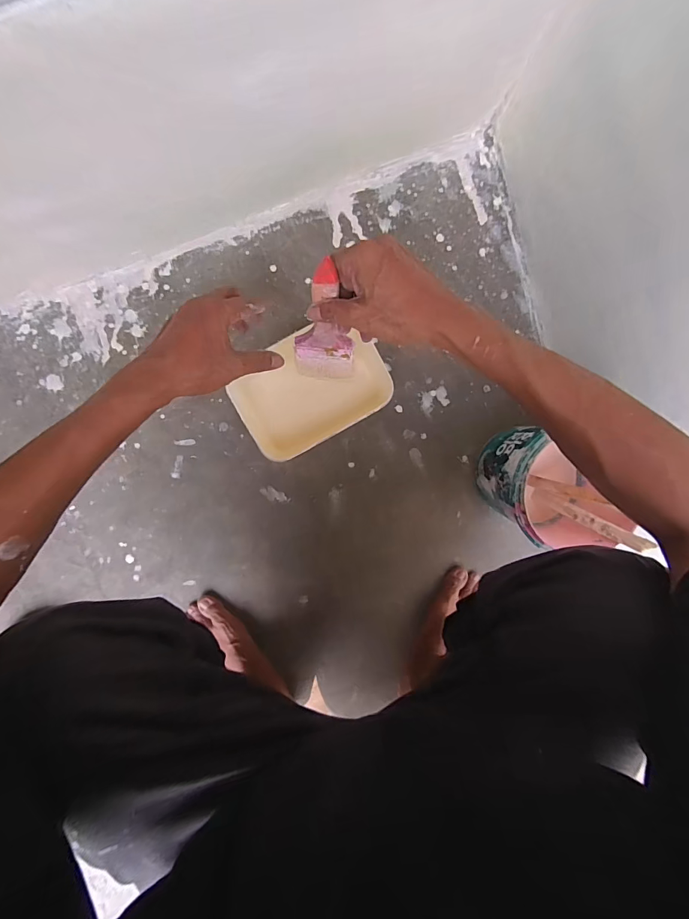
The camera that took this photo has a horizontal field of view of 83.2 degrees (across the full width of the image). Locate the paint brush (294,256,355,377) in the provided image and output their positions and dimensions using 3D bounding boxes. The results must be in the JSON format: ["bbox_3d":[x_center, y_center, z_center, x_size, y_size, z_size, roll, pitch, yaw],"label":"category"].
[{"bbox_3d":[-0.024,-0.132,0.398,0.067,0.169,0.011,6,71,4],"label":"paint brush"}]

